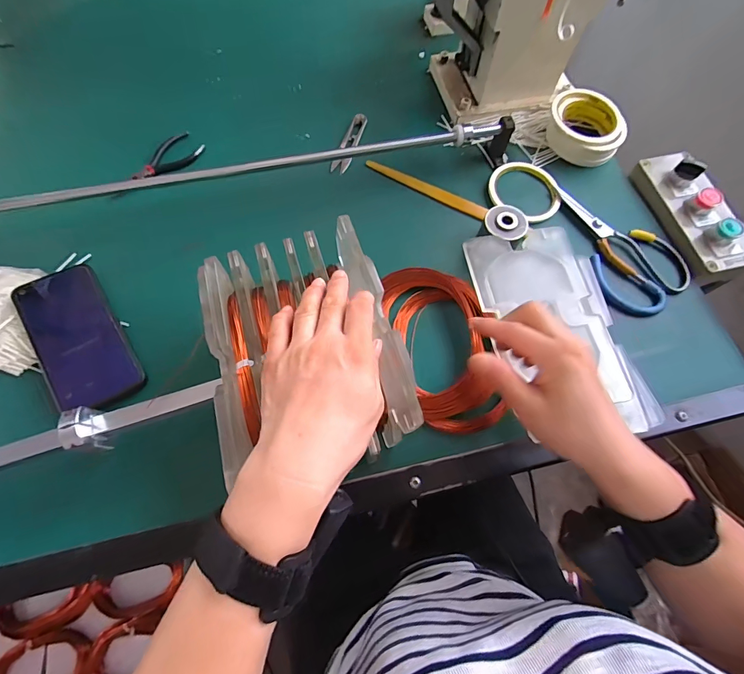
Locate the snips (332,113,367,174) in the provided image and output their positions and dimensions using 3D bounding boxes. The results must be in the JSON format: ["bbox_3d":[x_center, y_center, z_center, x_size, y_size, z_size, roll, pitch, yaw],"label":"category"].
[{"bbox_3d":[-0.029,-0.263,0.516,0.023,0.009,0.101,18,68,6],"label":"snips"}]

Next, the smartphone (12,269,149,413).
[{"bbox_3d":[-0.302,-0.002,0.394,0.075,0.006,0.170,-27,72,-27],"label":"smartphone"}]

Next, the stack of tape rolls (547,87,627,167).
[{"bbox_3d":[0.285,-0.281,0.513,0.097,0.041,0.097,32,71,12],"label":"stack of tape rolls"}]

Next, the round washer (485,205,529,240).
[{"bbox_3d":[0.151,-0.128,0.425,0.045,0.007,0.043,0,68,-1],"label":"round washer"}]

